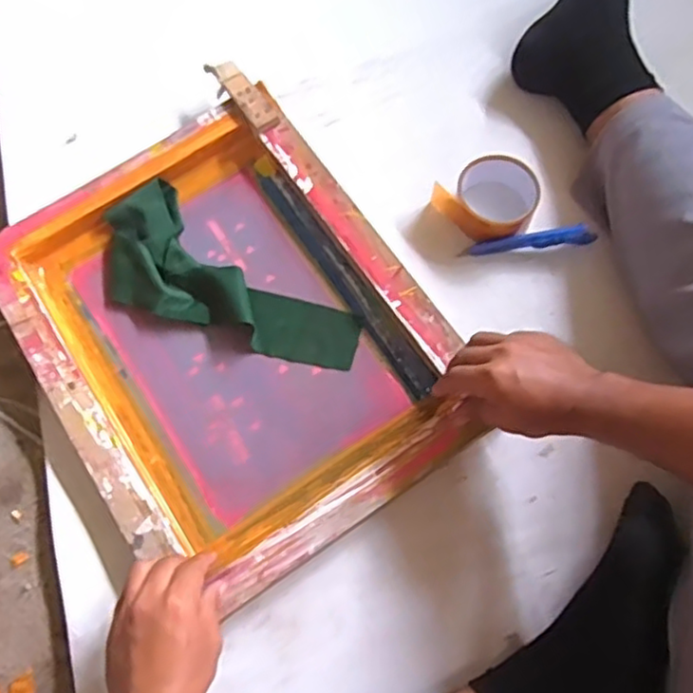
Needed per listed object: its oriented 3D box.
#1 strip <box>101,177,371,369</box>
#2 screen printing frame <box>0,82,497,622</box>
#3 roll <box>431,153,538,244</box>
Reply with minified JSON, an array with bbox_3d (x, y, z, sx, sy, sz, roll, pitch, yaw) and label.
[{"bbox_3d":[-0.129,-0.056,0.699,0.288,0.049,0.131,35,75,11],"label":"strip"},{"bbox_3d":[-0.119,-0.015,0.679,0.366,0.060,0.458,-33,74,-10],"label":"screen printing frame"},{"bbox_3d":[0.157,-0.160,0.709,0.094,0.040,0.089,-1,71,3],"label":"roll"}]

